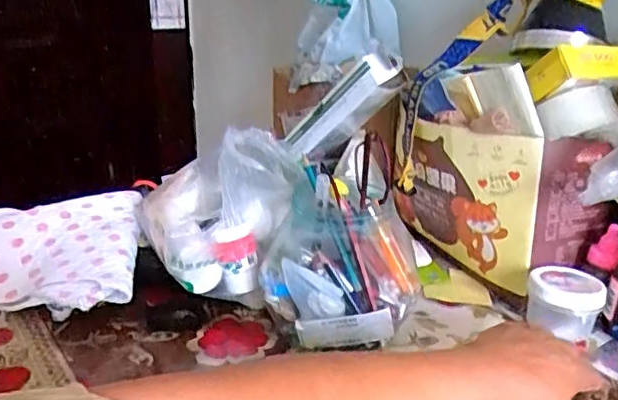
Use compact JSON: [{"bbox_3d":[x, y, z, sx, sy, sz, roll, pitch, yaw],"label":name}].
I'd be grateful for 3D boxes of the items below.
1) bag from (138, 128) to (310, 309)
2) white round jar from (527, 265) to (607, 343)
[{"bbox_3d":[-0.089,0.008,0.603,0.159,0.141,0.165,-2,22,-8],"label":"bag"},{"bbox_3d":[0.240,0.097,0.568,0.065,0.049,0.055,1,21,2],"label":"white round jar"}]

